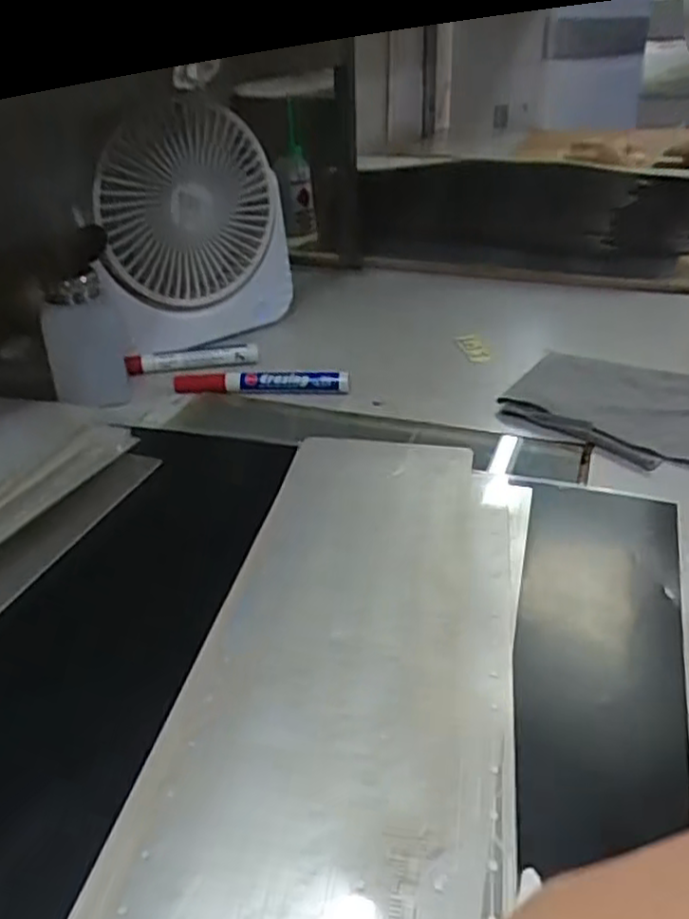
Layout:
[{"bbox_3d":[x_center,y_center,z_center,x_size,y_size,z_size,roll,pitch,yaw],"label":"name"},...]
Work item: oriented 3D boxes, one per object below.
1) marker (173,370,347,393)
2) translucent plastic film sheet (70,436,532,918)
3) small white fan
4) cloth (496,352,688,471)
[{"bbox_3d":[-0.066,-0.062,0.573,0.139,0.017,0.016,1,31,7],"label":"marker"},{"bbox_3d":[-0.002,0.108,0.303,0.140,0.008,0.441,3,30,10],"label":"translucent plastic film sheet"},{"bbox_3d":[-0.158,-0.174,0.602,0.081,0.188,0.246,19,37,33],"label":"small white fan"},{"bbox_3d":[0.211,-0.039,0.524,0.166,0.020,0.145,21,38,35],"label":"cloth"}]

